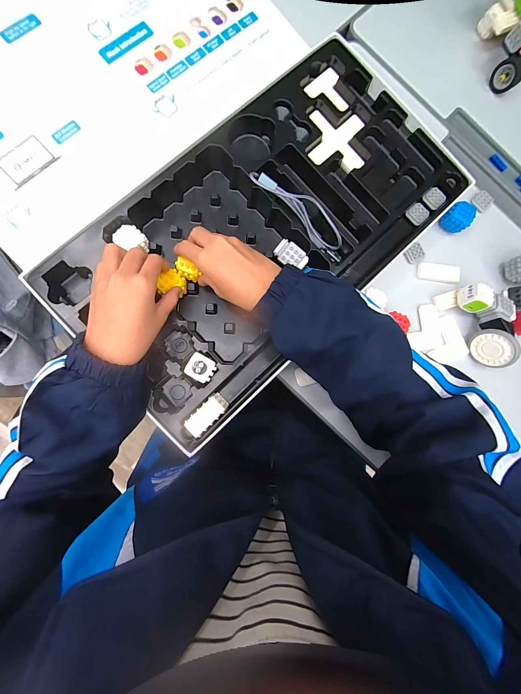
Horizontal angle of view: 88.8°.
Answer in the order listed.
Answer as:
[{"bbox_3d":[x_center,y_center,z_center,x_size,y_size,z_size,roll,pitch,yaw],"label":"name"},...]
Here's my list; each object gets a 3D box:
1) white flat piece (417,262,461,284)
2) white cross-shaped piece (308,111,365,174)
[{"bbox_3d":[0.274,-0.114,0.411,0.065,0.012,0.027,6,85,-4],"label":"white flat piece"},{"bbox_3d":[0.109,-0.293,0.379,0.075,0.012,0.088,4,85,-5],"label":"white cross-shaped piece"}]

